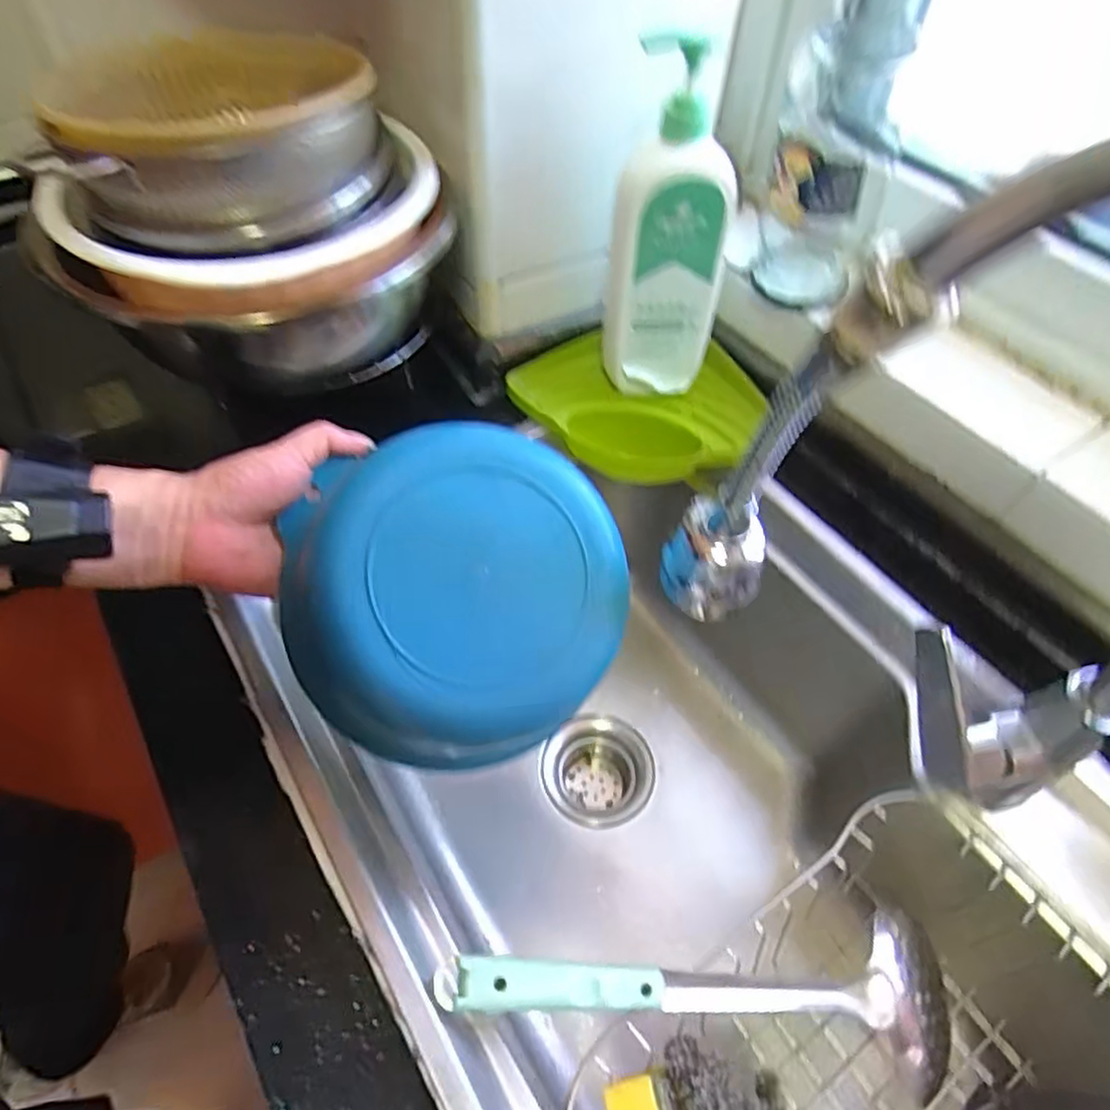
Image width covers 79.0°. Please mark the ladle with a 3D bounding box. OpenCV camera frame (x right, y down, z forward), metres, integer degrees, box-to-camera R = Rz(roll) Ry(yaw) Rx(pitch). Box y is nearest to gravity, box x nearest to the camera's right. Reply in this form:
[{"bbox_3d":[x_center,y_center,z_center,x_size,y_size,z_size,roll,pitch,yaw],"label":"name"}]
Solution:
[{"bbox_3d":[0.098,0.252,0.391,0.322,0.044,0.090,10,52,-13],"label":"ladle"}]

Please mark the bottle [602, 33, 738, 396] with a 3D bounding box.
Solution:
[{"bbox_3d":[0.090,-0.246,0.554,0.112,0.257,0.059,0,53,-2],"label":"bottle"}]

